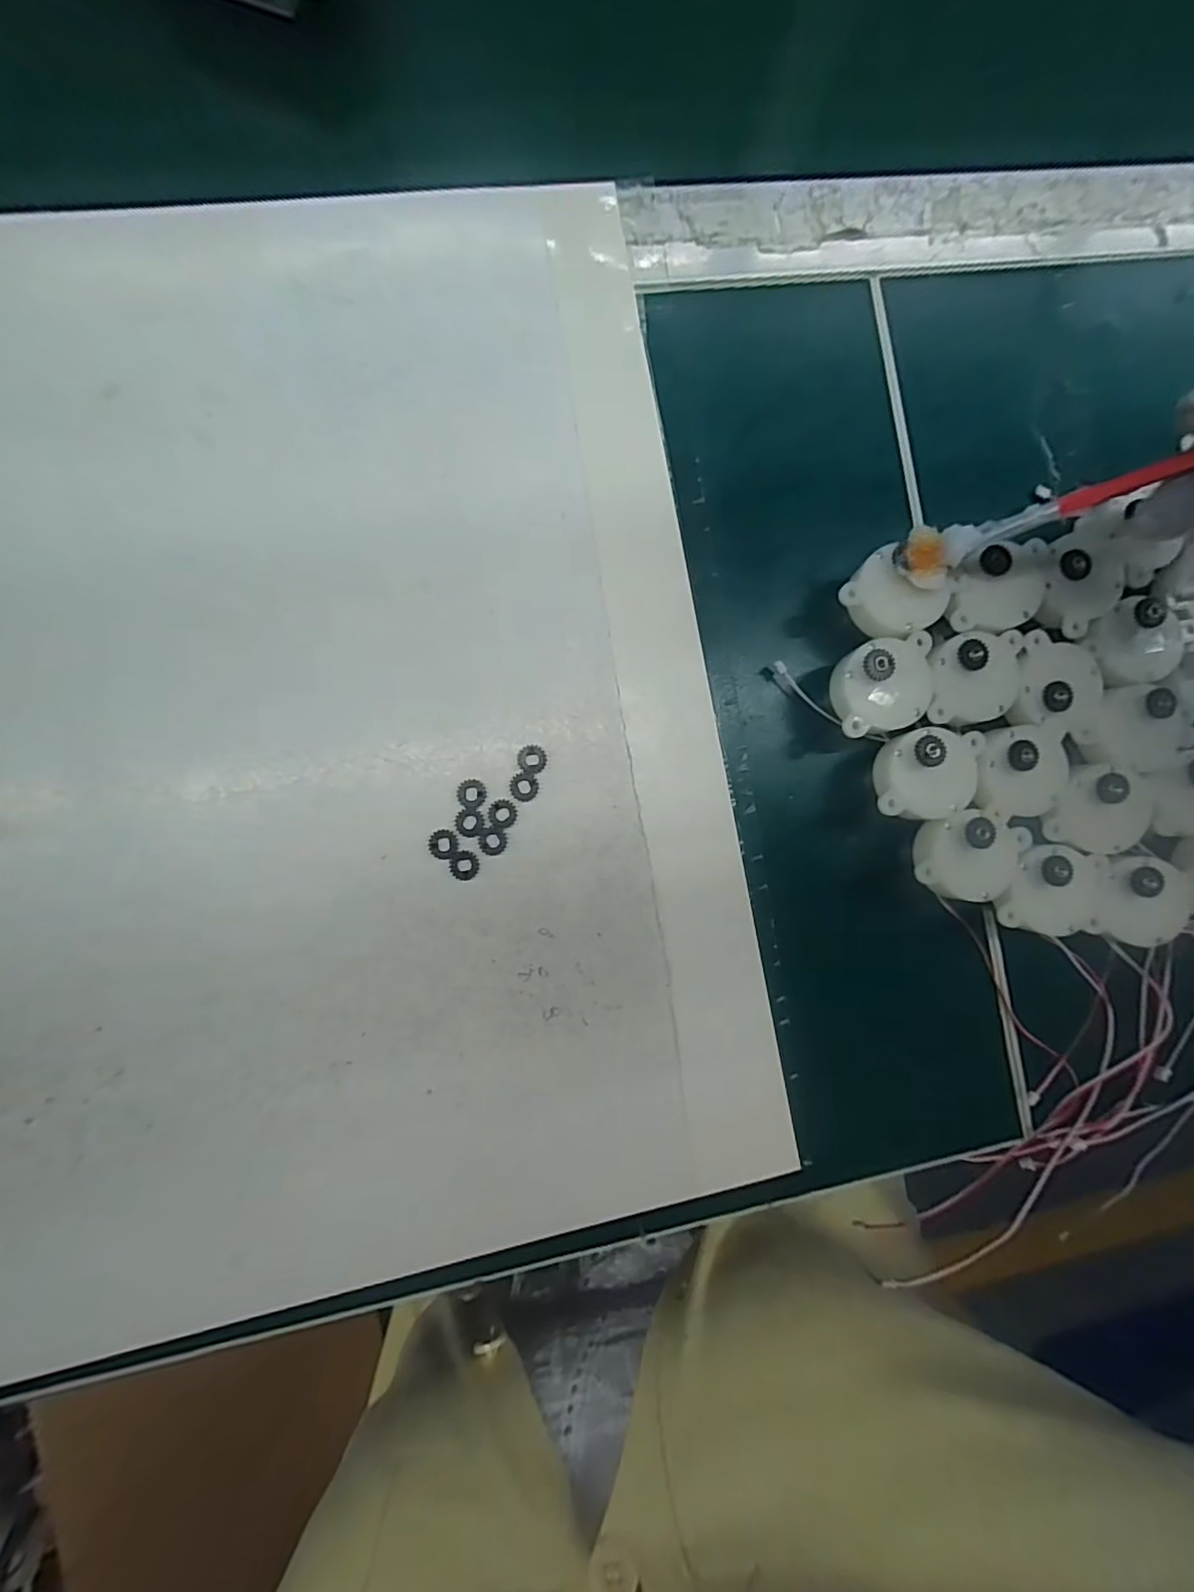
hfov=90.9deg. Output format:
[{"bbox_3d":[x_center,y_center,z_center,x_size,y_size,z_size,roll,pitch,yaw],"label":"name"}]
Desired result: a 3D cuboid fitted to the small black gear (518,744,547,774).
[{"bbox_3d":[-0.023,-0.014,0.213,0.011,0.004,0.010,0,88,-7],"label":"small black gear"}]

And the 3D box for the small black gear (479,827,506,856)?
[{"bbox_3d":[-0.037,0.016,0.210,0.010,0.004,0.010,0,88,-7],"label":"small black gear"}]

